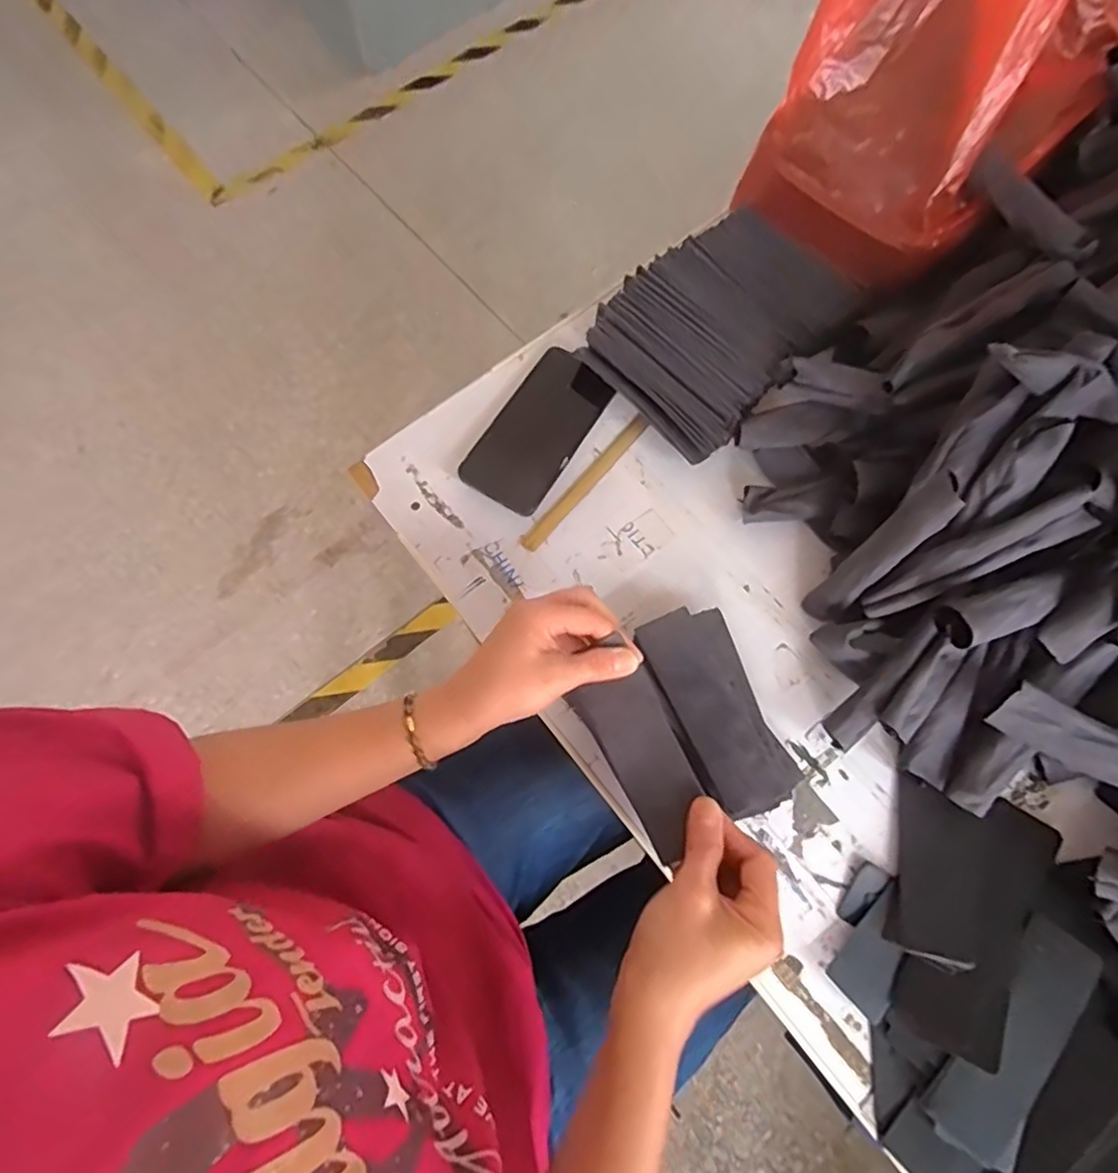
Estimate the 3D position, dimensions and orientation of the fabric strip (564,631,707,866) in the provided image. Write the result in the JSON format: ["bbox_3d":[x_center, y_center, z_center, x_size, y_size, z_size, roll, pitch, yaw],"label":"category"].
[{"bbox_3d":[0.060,0.112,0.416,0.055,0.012,0.118,-32,75,-1],"label":"fabric strip"}]

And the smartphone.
[{"bbox_3d":[-0.018,-0.143,0.570,0.078,0.015,0.161,29,75,11],"label":"smartphone"}]

